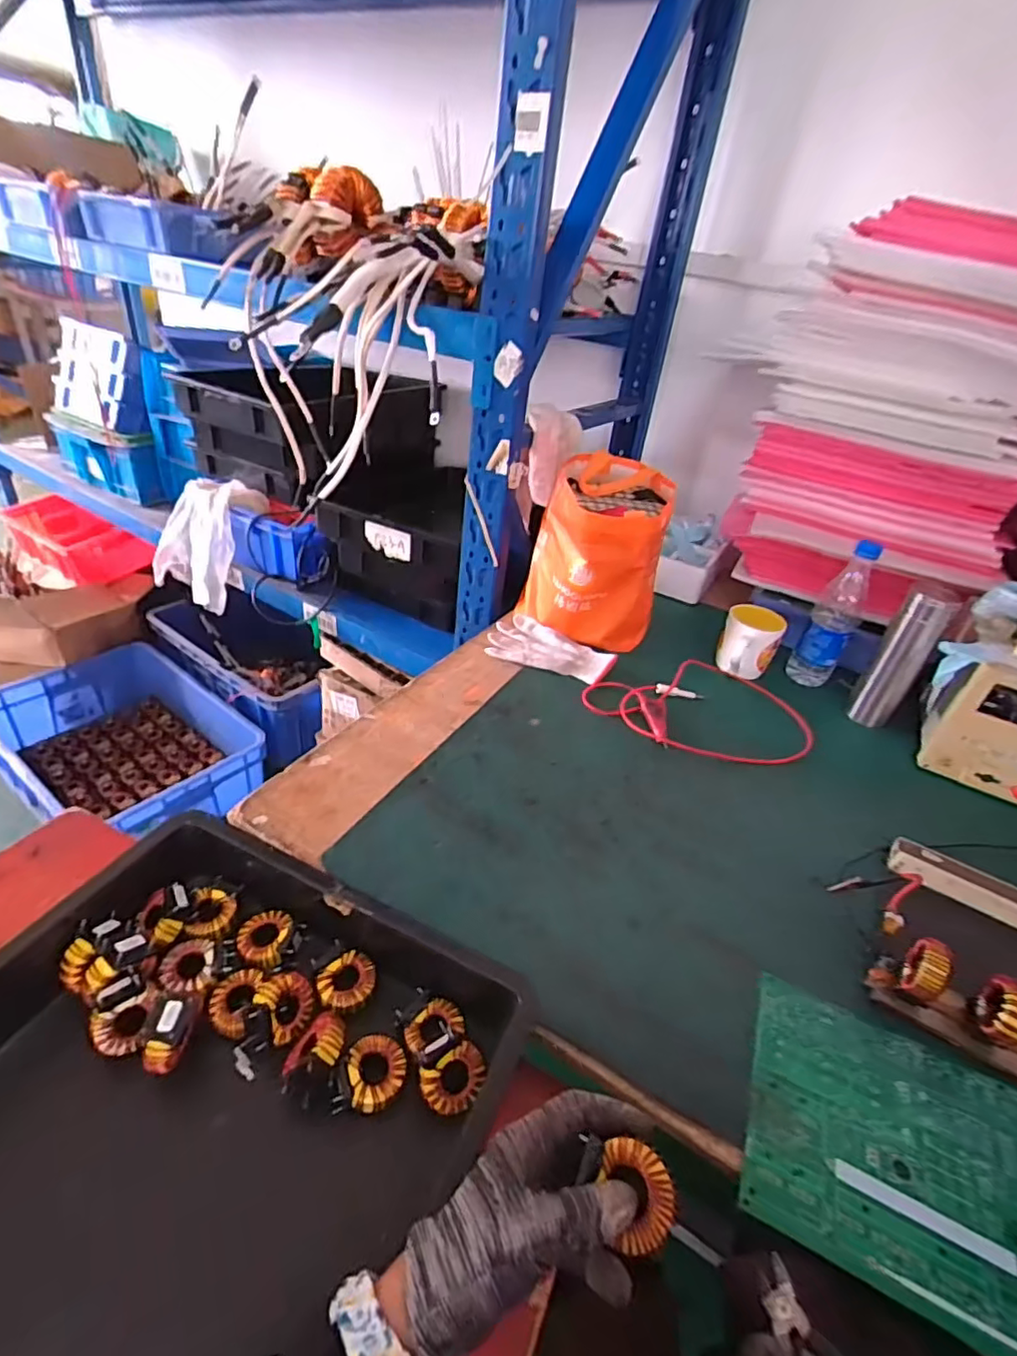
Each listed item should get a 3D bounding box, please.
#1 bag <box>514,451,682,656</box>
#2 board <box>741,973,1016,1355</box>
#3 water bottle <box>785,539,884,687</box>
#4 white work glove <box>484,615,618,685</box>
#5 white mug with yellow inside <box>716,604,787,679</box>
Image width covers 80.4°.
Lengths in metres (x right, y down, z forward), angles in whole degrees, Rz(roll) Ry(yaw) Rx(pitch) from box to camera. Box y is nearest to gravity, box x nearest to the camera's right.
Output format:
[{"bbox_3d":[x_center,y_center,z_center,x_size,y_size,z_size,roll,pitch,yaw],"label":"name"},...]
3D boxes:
[{"bbox_3d":[0.145,-0.197,0.967,0.205,0.233,0.226,13,36,7],"label":"bag"},{"bbox_3d":[0.302,0.347,0.429,0.248,0.011,0.181,19,36,17],"label":"board"},{"bbox_3d":[0.485,-0.087,0.897,0.064,0.226,0.082,25,39,23],"label":"water bottle"},{"bbox_3d":[0.066,-0.049,0.920,0.190,0.019,0.109,17,36,11],"label":"white work glove"},{"bbox_3d":[0.377,-0.058,0.938,0.086,0.100,0.109,22,38,19],"label":"white mug with yellow inside"}]

